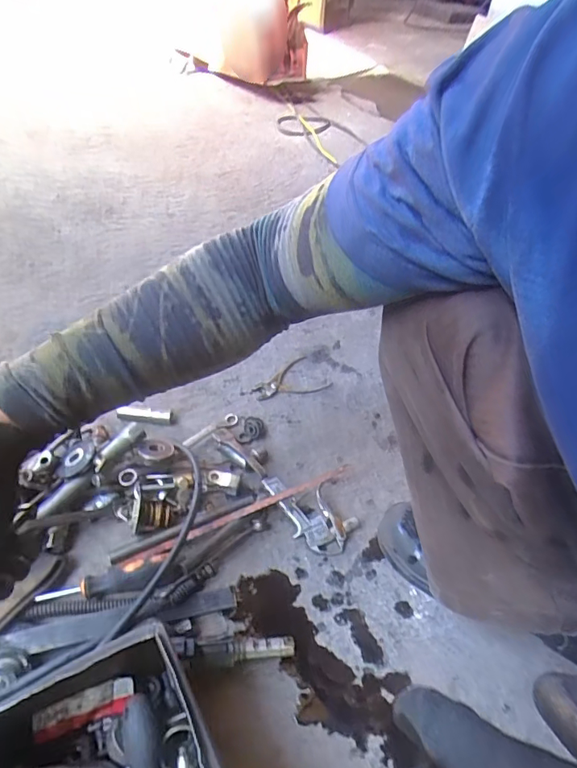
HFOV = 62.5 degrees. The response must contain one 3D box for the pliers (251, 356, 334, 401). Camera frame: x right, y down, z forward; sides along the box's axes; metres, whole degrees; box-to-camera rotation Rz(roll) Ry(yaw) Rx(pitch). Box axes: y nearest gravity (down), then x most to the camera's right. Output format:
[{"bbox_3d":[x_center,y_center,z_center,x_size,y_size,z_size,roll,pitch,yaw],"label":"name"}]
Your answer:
[{"bbox_3d":[0.002,-0.001,0.760,0.119,0.010,0.083,-27,54,-28],"label":"pliers"}]

